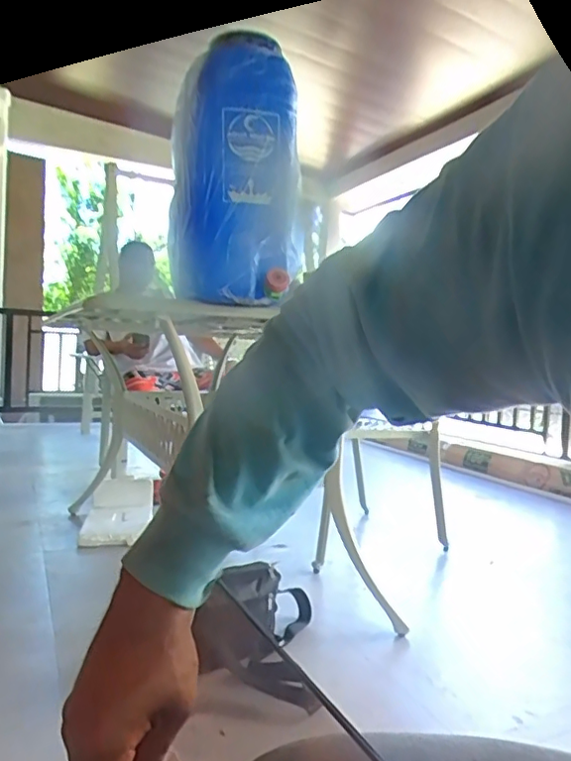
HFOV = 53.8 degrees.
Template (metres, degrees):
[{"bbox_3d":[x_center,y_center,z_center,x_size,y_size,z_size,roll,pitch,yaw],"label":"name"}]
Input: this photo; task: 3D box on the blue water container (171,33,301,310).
[{"bbox_3d":[-0.082,-0.362,1.011,0.229,0.423,0.197,2,0,-11],"label":"blue water container"}]

